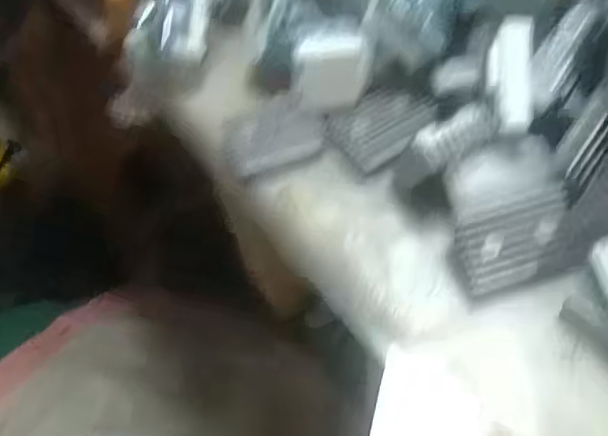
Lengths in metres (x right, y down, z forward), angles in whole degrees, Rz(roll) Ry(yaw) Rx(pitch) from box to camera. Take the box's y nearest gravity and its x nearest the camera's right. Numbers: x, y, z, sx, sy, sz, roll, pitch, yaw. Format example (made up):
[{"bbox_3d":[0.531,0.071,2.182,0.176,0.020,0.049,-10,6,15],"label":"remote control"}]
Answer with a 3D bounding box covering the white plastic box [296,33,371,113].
[{"bbox_3d":[0.014,-0.066,0.283,0.033,0.036,0.011,-12,56,-1],"label":"white plastic box"}]

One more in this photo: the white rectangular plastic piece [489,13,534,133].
[{"bbox_3d":[0.085,-0.059,0.251,0.017,0.004,0.048,2,82,6],"label":"white rectangular plastic piece"}]

